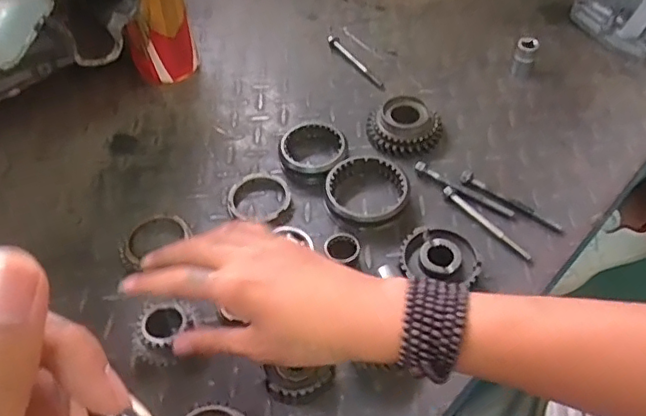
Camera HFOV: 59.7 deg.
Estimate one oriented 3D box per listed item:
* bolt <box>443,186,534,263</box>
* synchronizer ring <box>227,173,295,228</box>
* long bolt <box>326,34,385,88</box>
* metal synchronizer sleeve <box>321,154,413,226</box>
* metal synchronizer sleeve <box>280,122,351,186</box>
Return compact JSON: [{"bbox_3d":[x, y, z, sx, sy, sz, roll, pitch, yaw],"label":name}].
[{"bbox_3d":[0.150,0.012,0.518,0.011,0.007,0.101,-33,56,-23],"label":"bolt"},{"bbox_3d":[-0.058,-0.011,0.550,0.065,0.013,0.057,14,52,14],"label":"synchronizer ring"},{"bbox_3d":[0.037,-0.179,0.682,0.013,0.011,0.112,-25,53,-18],"label":"long bolt"},{"bbox_3d":[0.041,-0.016,0.542,0.080,0.024,0.078,-6,50,-2],"label":"metal synchronizer sleeve"},{"bbox_3d":[-0.012,-0.060,0.581,0.065,0.024,0.064,-1,50,2],"label":"metal synchronizer sleeve"}]

